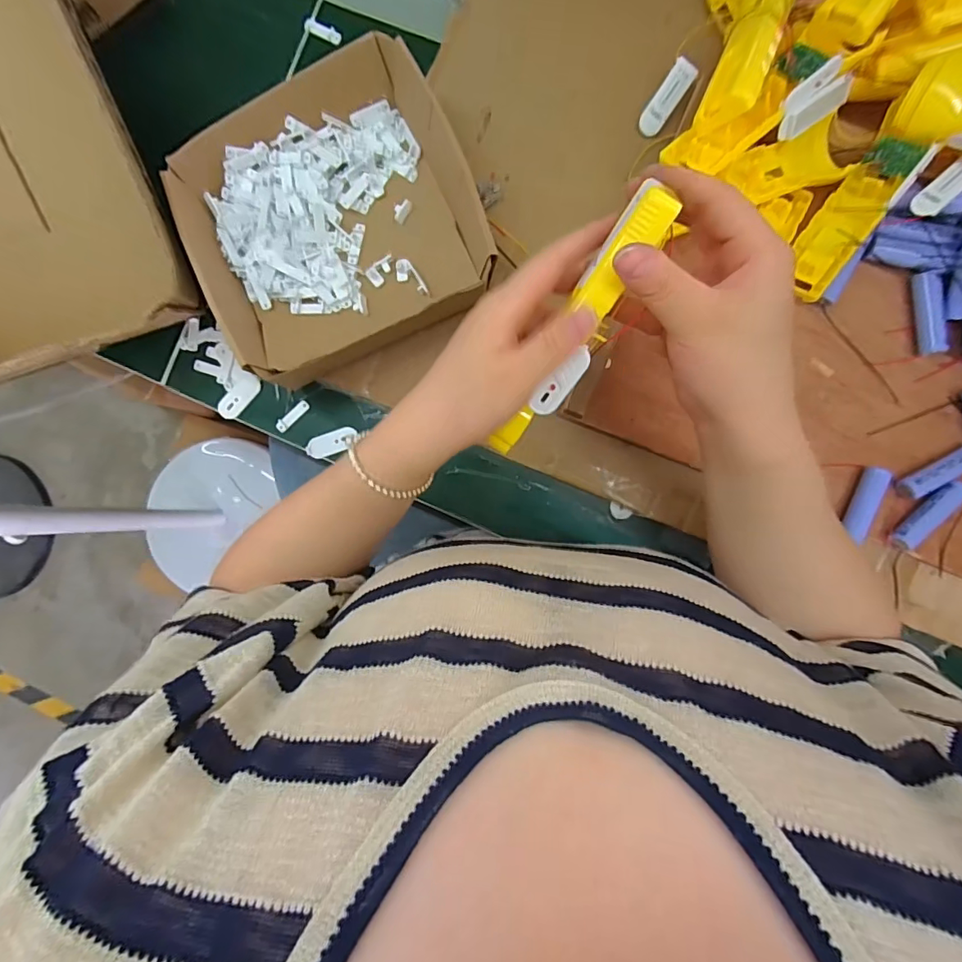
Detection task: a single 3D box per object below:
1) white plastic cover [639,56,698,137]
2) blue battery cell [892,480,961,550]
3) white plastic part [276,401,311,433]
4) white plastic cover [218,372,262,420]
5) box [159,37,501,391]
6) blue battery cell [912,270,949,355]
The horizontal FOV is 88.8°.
[{"bbox_3d":[0.159,-0.325,0.418,0.018,0.006,0.056,38,115,3],"label":"white plastic cover"},{"bbox_3d":[0.368,0.028,0.402,0.020,0.017,0.067,42,92,3],"label":"blue battery cell"},{"bbox_3d":[-0.179,-0.061,0.467,0.038,0.005,0.011,-43,87,2],"label":"white plastic part"},{"bbox_3d":[-0.233,-0.082,0.474,0.023,0.006,0.050,37,91,3],"label":"white plastic cover"},{"bbox_3d":[-0.126,-0.225,0.426,0.233,0.056,0.228,-25,88,3],"label":"box"},{"bbox_3d":[0.360,-0.134,0.394,0.018,0.019,0.062,-8,89,3],"label":"blue battery cell"}]

